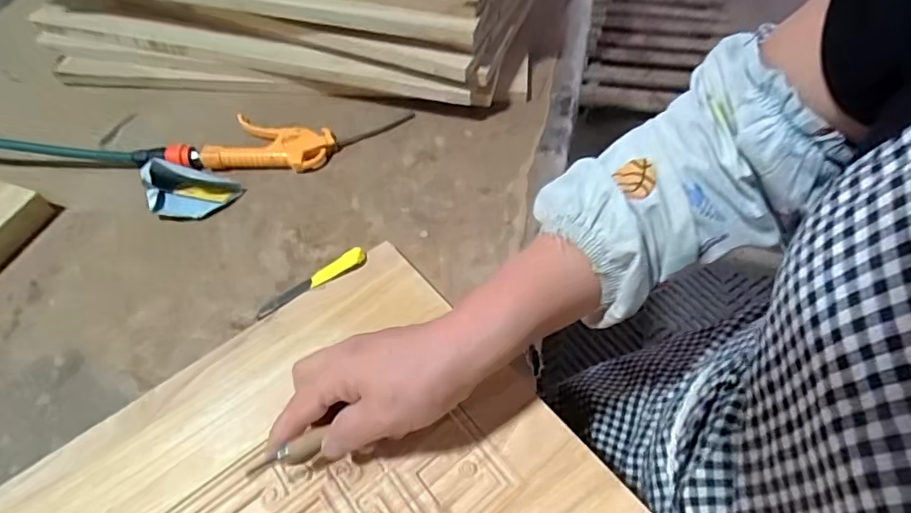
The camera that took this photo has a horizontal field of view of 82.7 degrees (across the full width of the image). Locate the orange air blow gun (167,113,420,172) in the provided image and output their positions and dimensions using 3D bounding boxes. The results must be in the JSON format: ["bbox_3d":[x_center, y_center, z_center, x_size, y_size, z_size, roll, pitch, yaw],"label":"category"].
[{"bbox_3d":[-0.178,-0.129,0.563,0.251,0.029,0.091,-14,54,-4],"label":"orange air blow gun"}]

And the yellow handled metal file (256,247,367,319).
[{"bbox_3d":[-0.125,0.023,0.452,0.104,0.011,0.020,-30,56,-2],"label":"yellow handled metal file"}]

